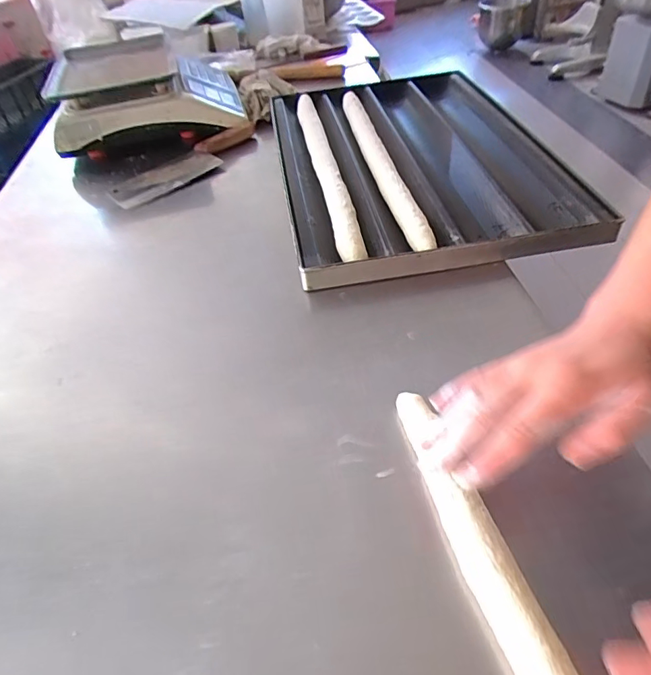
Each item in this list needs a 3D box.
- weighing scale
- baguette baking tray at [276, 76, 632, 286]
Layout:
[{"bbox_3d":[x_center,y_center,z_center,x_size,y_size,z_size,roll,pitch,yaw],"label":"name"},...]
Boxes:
[{"bbox_3d":[-0.347,-0.490,0.968,0.324,0.121,0.312,-12,45,-5],"label":"weighing scale"},{"bbox_3d":[0.133,-0.309,0.790,0.408,0.036,0.614,-9,45,-2],"label":"baguette baking tray"}]

